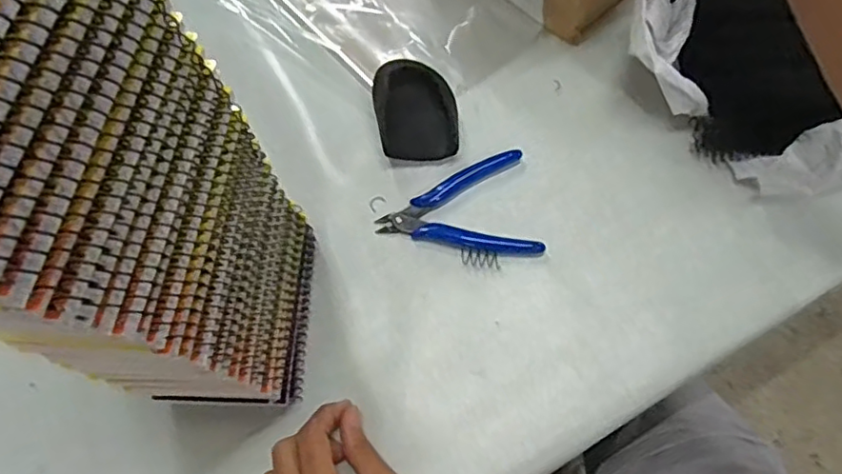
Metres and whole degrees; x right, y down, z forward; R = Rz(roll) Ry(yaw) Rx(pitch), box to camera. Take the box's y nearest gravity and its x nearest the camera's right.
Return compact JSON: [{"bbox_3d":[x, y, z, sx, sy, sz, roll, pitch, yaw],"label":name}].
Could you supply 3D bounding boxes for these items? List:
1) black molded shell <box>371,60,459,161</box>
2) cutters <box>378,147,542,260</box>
[{"bbox_3d":[-0.004,-0.097,0.476,0.063,0.033,0.084,-10,66,-1],"label":"black molded shell"},{"bbox_3d":[0.027,-0.022,0.446,0.114,0.010,0.084,-6,66,1],"label":"cutters"}]

